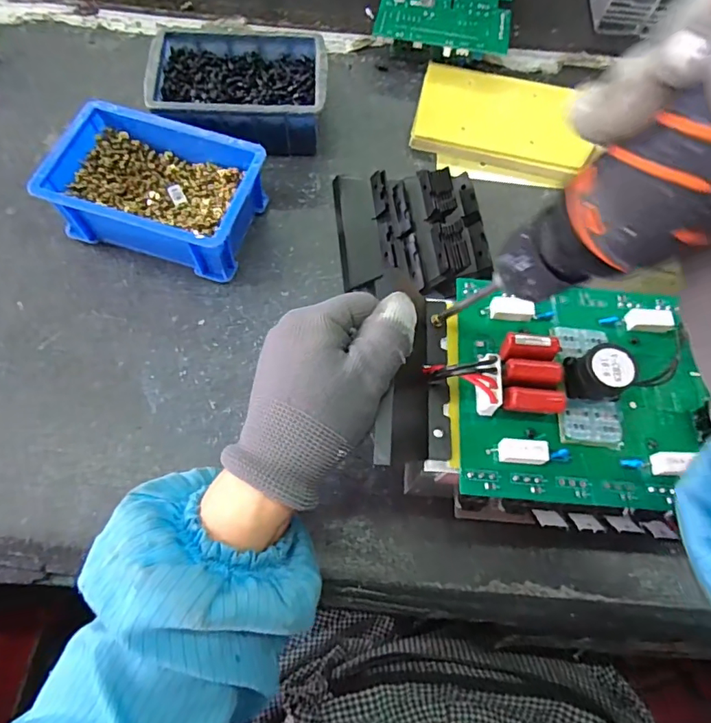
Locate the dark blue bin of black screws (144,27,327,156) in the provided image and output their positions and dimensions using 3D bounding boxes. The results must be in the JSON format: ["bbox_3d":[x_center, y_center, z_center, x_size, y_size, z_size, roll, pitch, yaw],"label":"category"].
[{"bbox_3d":[-0.099,-0.238,0.447,0.146,0.056,0.111,-1,67,-3],"label":"dark blue bin of black screws"}]

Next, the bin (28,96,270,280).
[{"bbox_3d":[-0.153,-0.130,0.394,0.151,0.055,0.107,18,67,5],"label":"bin"}]

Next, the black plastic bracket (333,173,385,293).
[{"bbox_3d":[0.001,-0.112,0.415,0.034,0.007,0.112,-12,68,12],"label":"black plastic bracket"}]

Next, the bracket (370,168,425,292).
[{"bbox_3d":[0.033,-0.106,0.408,0.029,0.013,0.110,-7,67,-5],"label":"bracket"}]

